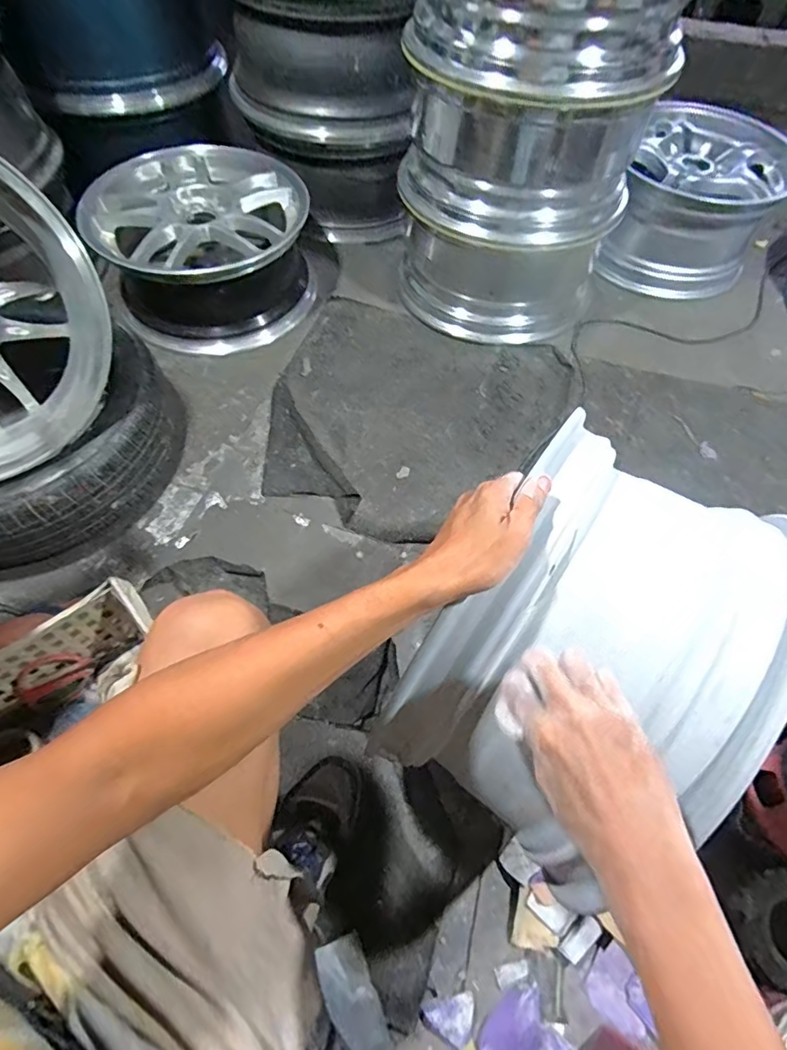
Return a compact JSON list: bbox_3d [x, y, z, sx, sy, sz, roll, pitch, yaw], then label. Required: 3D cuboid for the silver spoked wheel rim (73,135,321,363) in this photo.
[{"bbox_3d":[-0.424,-0.632,1.167,0.442,0.201,0.459,-29,65,-17],"label":"silver spoked wheel rim"}]

